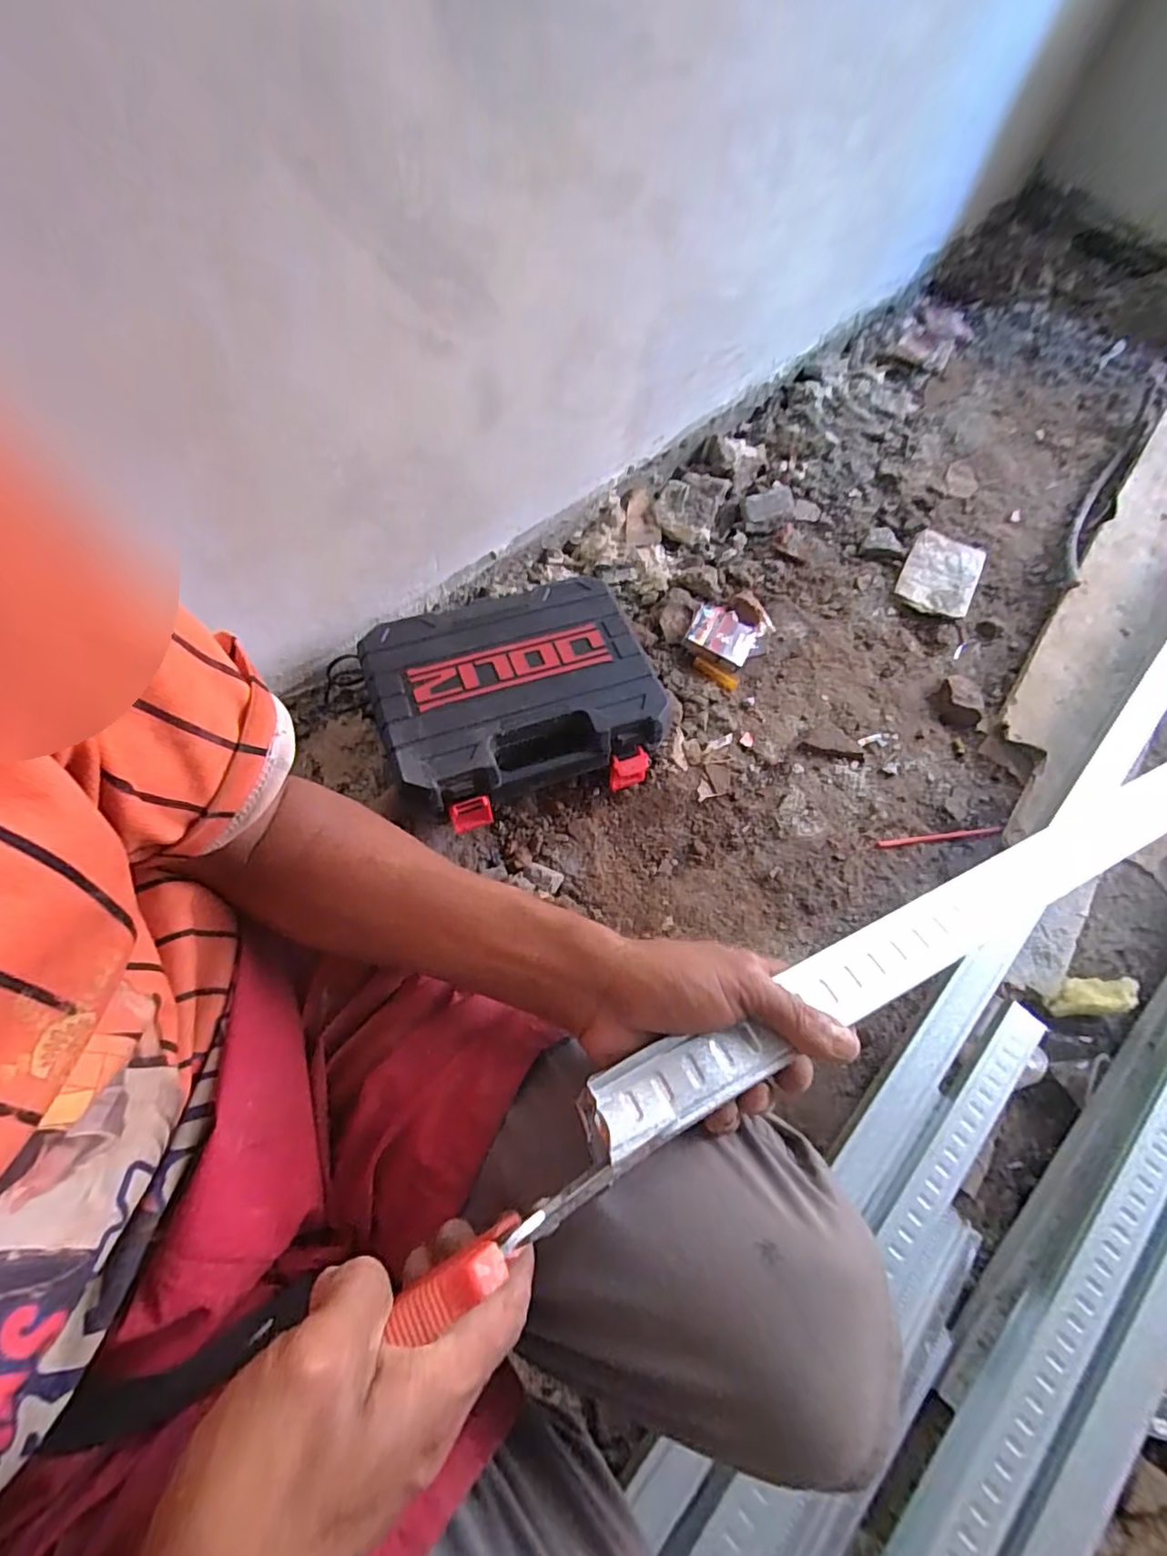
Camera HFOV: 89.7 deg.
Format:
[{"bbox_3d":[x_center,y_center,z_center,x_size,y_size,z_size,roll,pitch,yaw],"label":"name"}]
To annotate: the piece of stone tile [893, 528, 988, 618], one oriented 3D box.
[{"bbox_3d":[0.530,-0.304,0.870,0.101,0.025,0.148,24,68,12],"label":"piece of stone tile"}]

